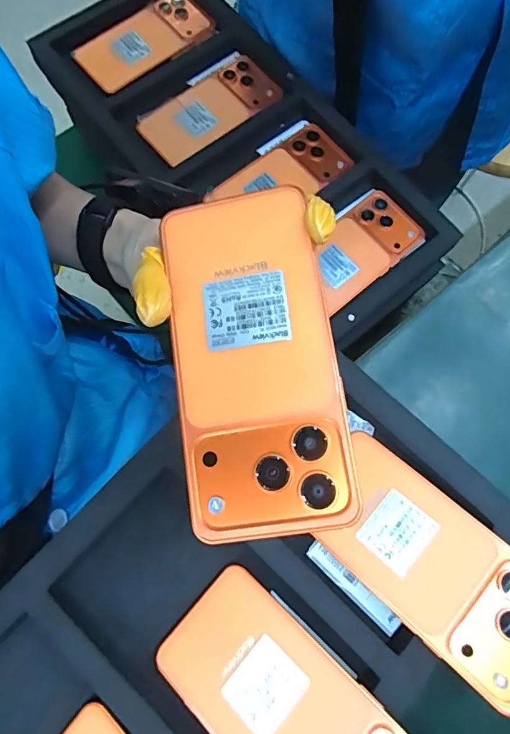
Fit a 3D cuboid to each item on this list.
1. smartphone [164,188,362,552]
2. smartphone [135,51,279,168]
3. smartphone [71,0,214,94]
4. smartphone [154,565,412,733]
[{"bbox_3d":[-0.002,-0.005,0.215,0.075,0.017,0.163,-8,78,-3],"label":"smartphone"},{"bbox_3d":[-0.052,-0.296,0.524,0.162,0.012,0.073,-38,79,-10],"label":"smartphone"},{"bbox_3d":[-0.130,-0.389,0.540,0.160,0.014,0.067,-40,80,-10],"label":"smartphone"},{"bbox_3d":[0.020,0.200,0.257,0.162,0.011,0.080,37,77,23],"label":"smartphone"}]

